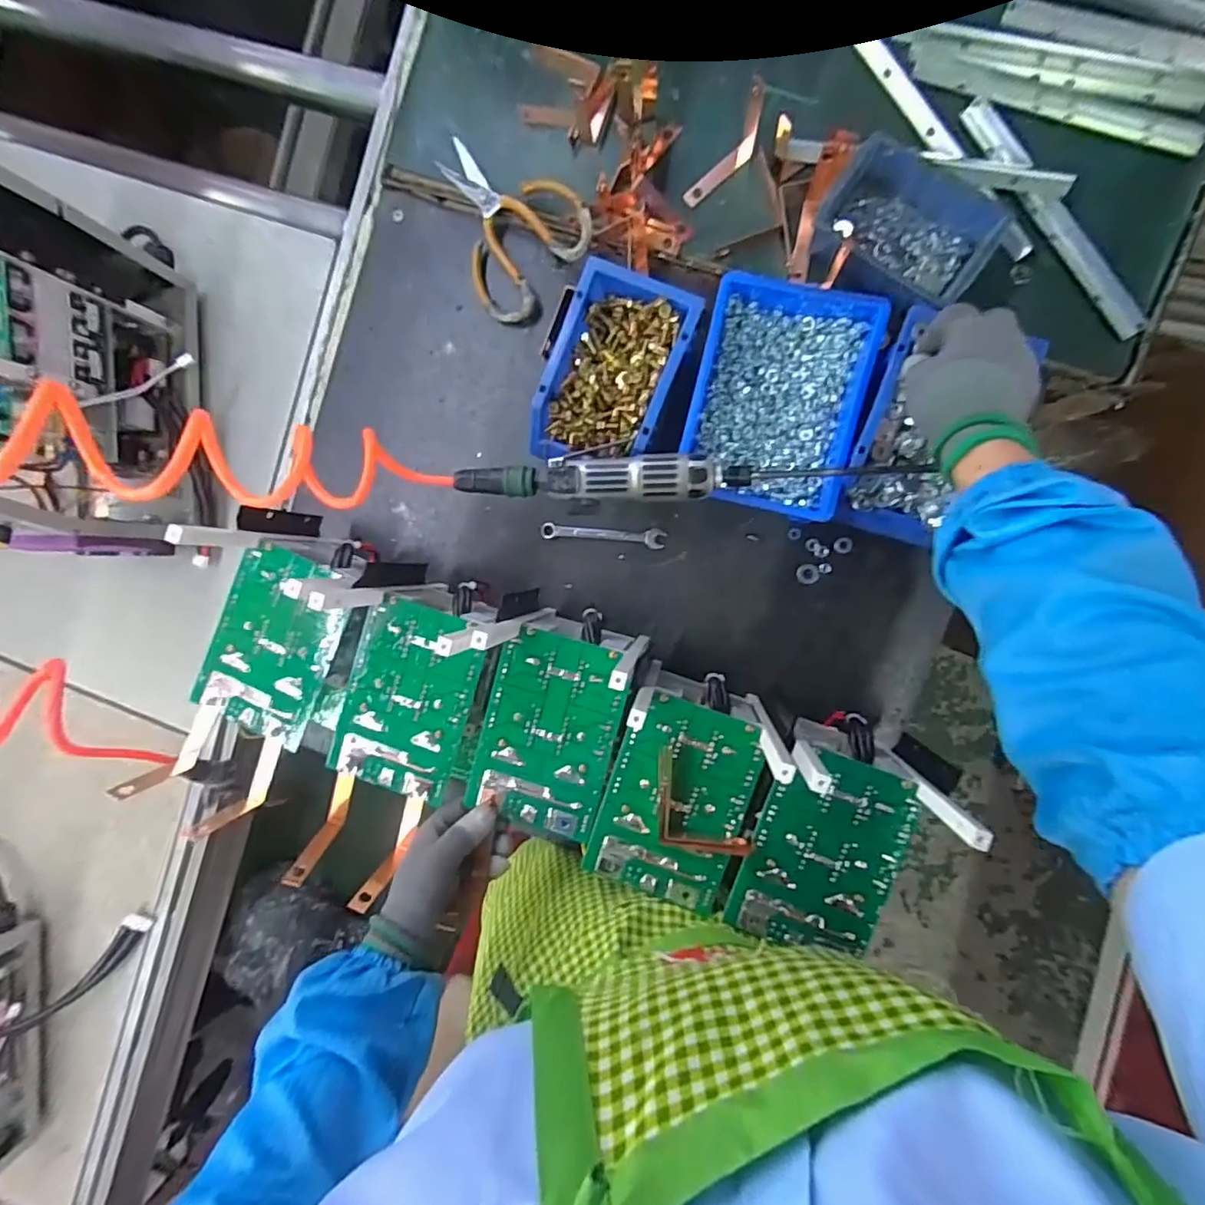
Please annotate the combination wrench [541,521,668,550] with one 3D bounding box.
[{"bbox_3d":[0.000,-0.070,0.596,0.129,0.006,0.020,5,94,7],"label":"combination wrench"}]

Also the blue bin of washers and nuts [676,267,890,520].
[{"bbox_3d":[0.162,-0.193,0.534,0.148,0.057,0.204,14,95,6],"label":"blue bin of washers and nuts"}]

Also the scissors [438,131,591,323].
[{"bbox_3d":[-0.102,-0.388,0.568,0.131,0.031,0.174,-37,89,8],"label":"scissors"}]

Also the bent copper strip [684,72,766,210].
[{"bbox_3d":[0.114,-0.420,0.530,0.086,0.070,0.020,-42,88,8],"label":"bent copper strip"}]

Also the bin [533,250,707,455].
[{"bbox_3d":[0.010,-0.213,0.552,0.115,0.071,0.176,25,96,5],"label":"bin"}]

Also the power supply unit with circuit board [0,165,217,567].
[{"bbox_3d":[-0.529,-0.214,0.558,0.140,0.221,0.332,-5,93,7],"label":"power supply unit with circuit board"}]

